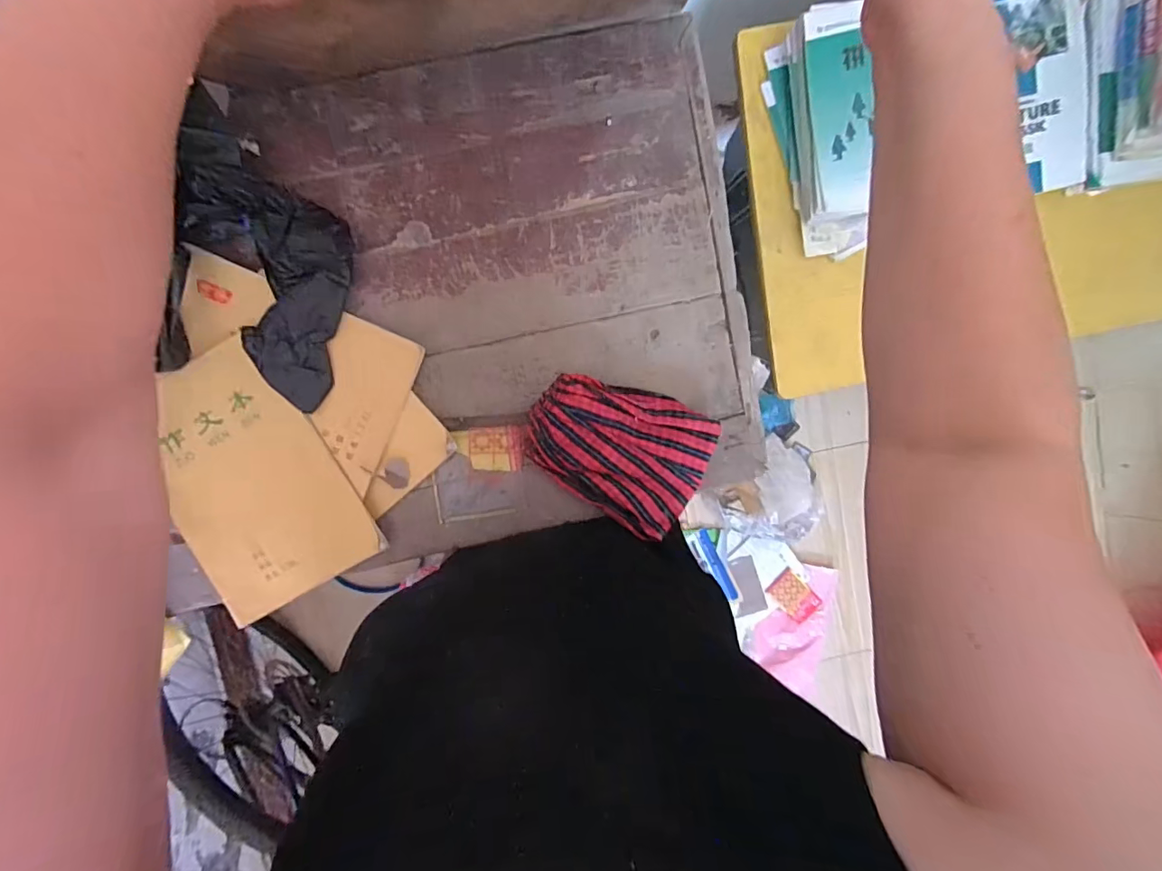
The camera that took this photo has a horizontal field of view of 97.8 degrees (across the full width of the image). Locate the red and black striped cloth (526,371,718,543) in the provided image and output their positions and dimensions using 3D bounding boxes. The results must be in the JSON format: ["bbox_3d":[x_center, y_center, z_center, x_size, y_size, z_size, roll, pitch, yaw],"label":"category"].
[{"bbox_3d":[0.045,0.008,0.538,0.191,0.046,0.139,35,91,-8],"label":"red and black striped cloth"}]

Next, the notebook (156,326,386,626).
[{"bbox_3d":[-0.343,0.050,0.522,0.184,0.014,0.253,-28,97,5],"label":"notebook"}]

